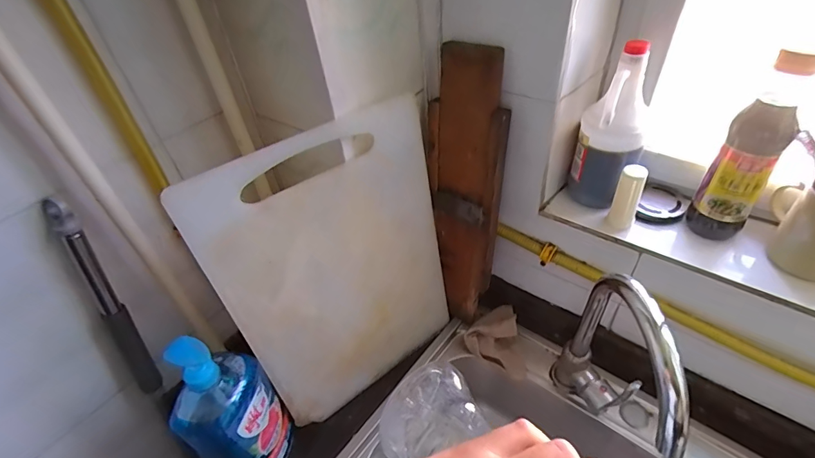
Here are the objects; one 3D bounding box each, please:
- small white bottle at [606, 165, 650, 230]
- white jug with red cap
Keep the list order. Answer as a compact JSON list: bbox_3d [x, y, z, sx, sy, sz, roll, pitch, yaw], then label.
[{"bbox_3d":[0.297,-0.042,0.564,0.032,0.088,0.026,20,49,26],"label":"small white bottle"},{"bbox_3d":[0.283,-0.145,0.572,0.082,0.208,0.105,16,48,22],"label":"white jug with red cap"}]

